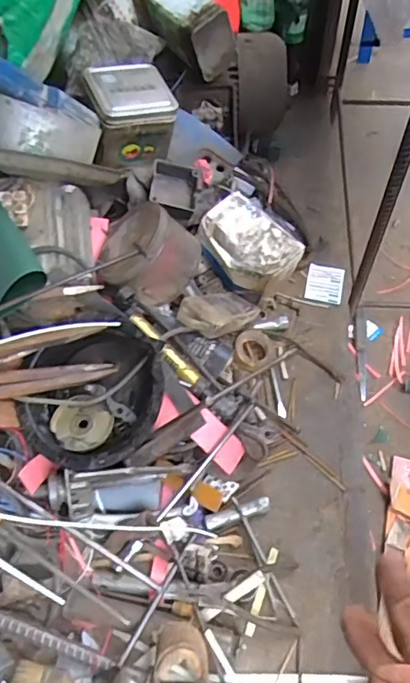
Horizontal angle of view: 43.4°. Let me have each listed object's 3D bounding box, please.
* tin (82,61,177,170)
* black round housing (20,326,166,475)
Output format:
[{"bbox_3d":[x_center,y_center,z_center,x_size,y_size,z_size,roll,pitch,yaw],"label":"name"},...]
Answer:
[{"bbox_3d":[-0.116,-0.349,0.790,0.134,0.099,0.132,-18,62,-7],"label":"tin"},{"bbox_3d":[-0.143,0.067,0.656,0.177,0.082,0.178,-1,62,2],"label":"black round housing"}]

